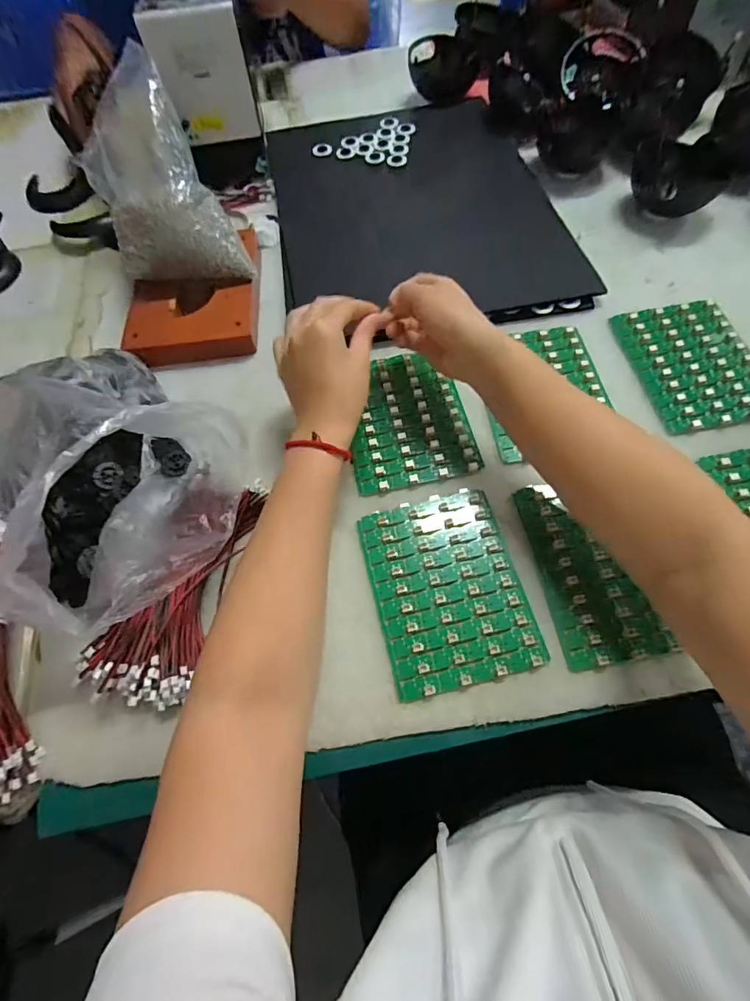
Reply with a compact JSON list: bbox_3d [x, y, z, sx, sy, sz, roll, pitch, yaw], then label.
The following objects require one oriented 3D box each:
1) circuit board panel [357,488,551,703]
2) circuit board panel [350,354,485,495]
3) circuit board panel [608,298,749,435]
[{"bbox_3d":[0.064,0.075,0.419,0.127,0.006,0.166,-14,63,-3],"label":"circuit board panel"},{"bbox_3d":[0.033,-0.088,0.500,0.124,0.006,0.161,-12,63,-2],"label":"circuit board panel"},{"bbox_3d":[0.347,-0.150,0.513,0.122,0.007,0.163,-10,65,1],"label":"circuit board panel"}]

